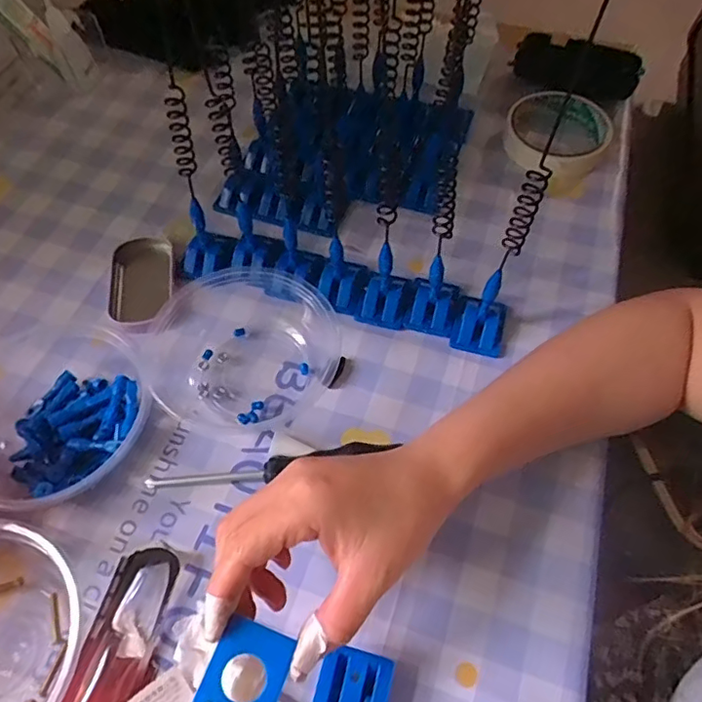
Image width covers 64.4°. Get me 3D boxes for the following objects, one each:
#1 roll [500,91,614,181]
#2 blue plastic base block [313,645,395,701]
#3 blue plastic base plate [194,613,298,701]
[{"bbox_3d":[0.177,-0.187,0.483,0.089,0.026,0.091,0,59,0],"label":"roll"},{"bbox_3d":[0.000,0.173,0.276,0.034,0.015,0.044,14,60,8],"label":"blue plastic base block"},{"bbox_3d":[-0.044,0.135,0.230,0.031,0.009,0.040,18,61,10],"label":"blue plastic base plate"}]

